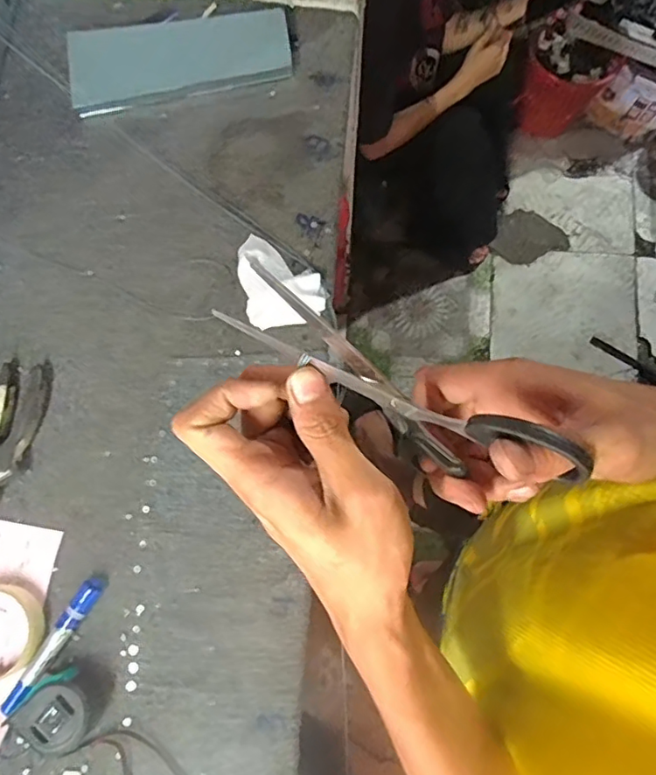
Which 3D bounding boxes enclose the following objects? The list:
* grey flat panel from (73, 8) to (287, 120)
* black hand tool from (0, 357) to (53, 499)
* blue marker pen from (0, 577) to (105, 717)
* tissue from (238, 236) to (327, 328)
[{"bbox_3d":[-0.168,-0.381,0.649,0.248,0.018,0.088,-13,93,-7],"label":"grey flat panel"},{"bbox_3d":[-0.332,0.059,0.569,0.058,0.025,0.181,16,79,5],"label":"black hand tool"},{"bbox_3d":[-0.258,0.242,0.531,0.020,0.023,0.132,32,80,8],"label":"blue marker pen"},{"bbox_3d":[-0.054,-0.119,0.605,0.081,0.027,0.105,-17,78,-2],"label":"tissue"}]

